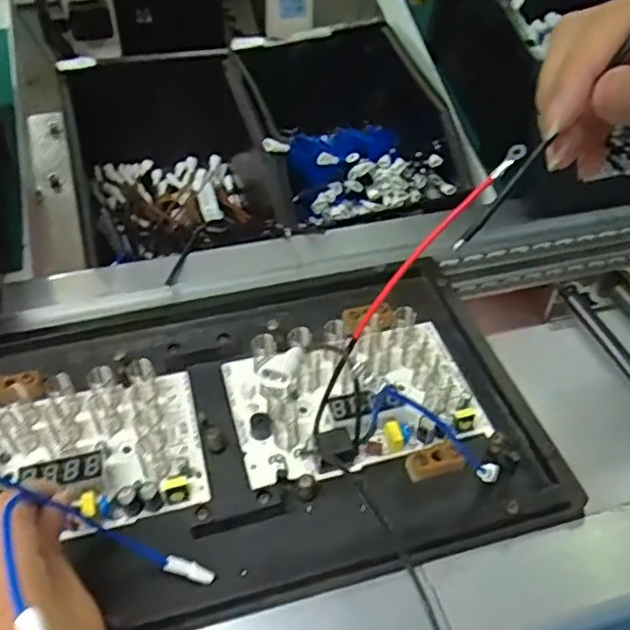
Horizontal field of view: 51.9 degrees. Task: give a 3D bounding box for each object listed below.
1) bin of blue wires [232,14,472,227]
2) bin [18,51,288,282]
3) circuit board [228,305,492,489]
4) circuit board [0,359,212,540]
[{"bbox_3d":[0.030,-0.170,0.588,0.157,0.104,0.244,-5,45,-7],"label":"bin of blue wires"},{"bbox_3d":[-0.141,-0.128,0.559,0.187,0.110,0.275,-9,46,-11],"label":"bin"},{"bbox_3d":[0.022,0.040,0.363,0.133,0.022,0.089,-9,46,-10],"label":"circuit board"},{"bbox_3d":[-0.131,0.070,0.334,0.139,0.019,0.083,-10,46,-12],"label":"circuit board"}]

